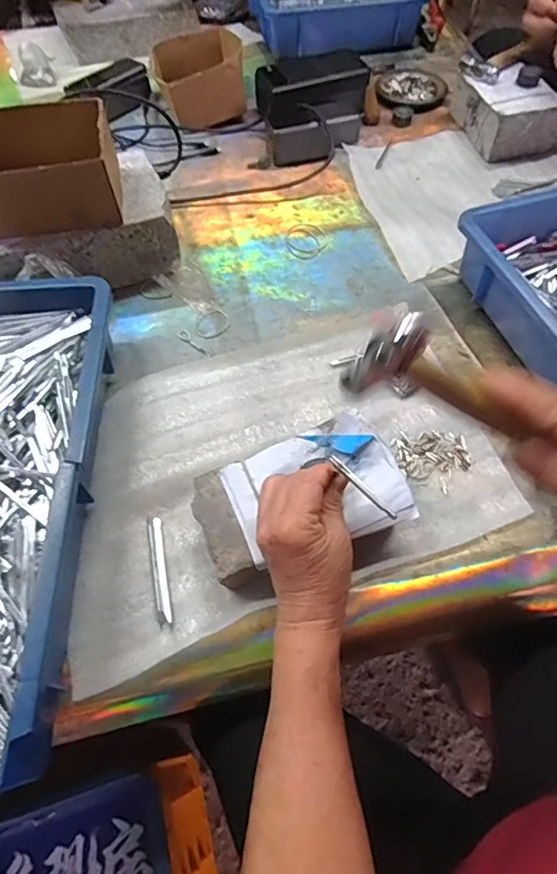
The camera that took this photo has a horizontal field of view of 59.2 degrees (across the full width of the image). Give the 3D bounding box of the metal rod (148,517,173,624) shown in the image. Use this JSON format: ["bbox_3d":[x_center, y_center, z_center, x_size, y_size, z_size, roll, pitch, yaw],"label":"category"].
[{"bbox_3d":[-0.099,0.108,0.409,0.012,0.004,0.089,-12,59,-5],"label":"metal rod"}]

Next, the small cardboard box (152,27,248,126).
[{"bbox_3d":[-0.120,-0.535,0.732,0.129,0.063,0.141,-8,59,-3],"label":"small cardboard box"}]

